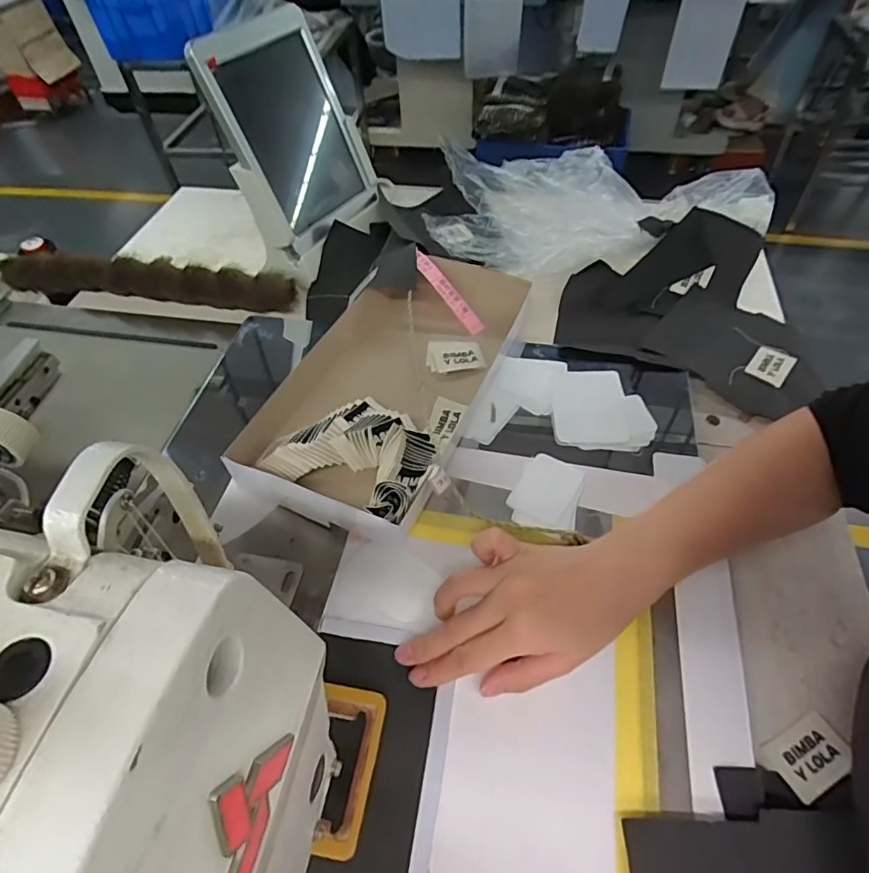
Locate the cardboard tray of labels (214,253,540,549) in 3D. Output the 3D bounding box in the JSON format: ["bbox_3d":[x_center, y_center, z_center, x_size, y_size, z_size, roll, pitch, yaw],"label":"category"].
[{"bbox_3d":[-0.033,-0.058,0.499,0.175,0.042,0.317,20,56,18],"label":"cardboard tray of labels"}]

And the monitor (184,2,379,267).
[{"bbox_3d":[-0.145,-0.318,0.571,0.030,0.201,0.145,22,58,40],"label":"monitor"}]

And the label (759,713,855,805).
[{"bbox_3d":[0.233,0.197,0.335,0.050,0.004,0.033,-23,48,-14],"label":"label"}]

